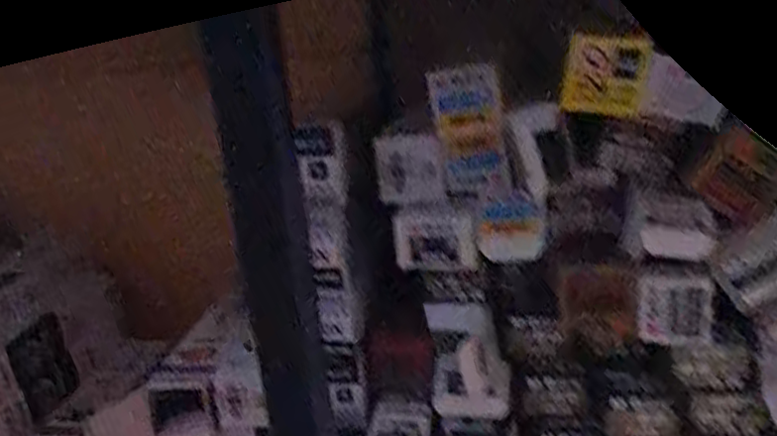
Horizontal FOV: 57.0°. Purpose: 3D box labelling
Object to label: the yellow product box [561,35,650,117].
[{"bbox_3d":[0.128,-0.082,0.417,0.047,0.044,0.008,5,22,-3],"label":"yellow product box"}]

